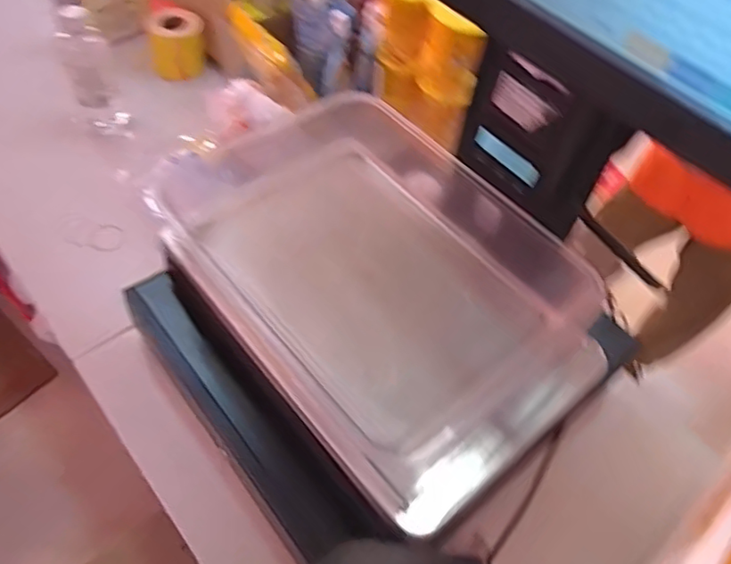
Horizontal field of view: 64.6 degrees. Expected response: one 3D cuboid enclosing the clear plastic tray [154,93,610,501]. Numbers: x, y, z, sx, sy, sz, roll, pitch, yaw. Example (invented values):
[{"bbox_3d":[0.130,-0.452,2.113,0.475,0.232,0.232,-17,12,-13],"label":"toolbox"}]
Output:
[{"bbox_3d":[0.018,-0.031,0.577,0.319,0.072,0.409,-33,62,-27],"label":"clear plastic tray"}]

